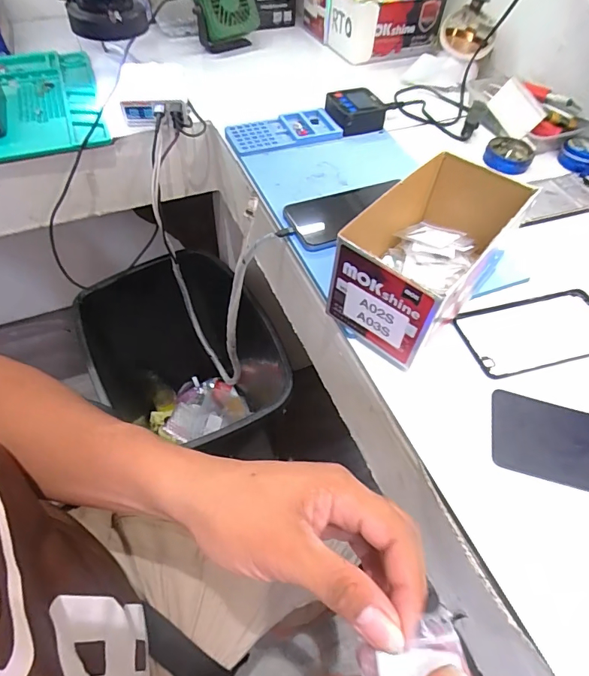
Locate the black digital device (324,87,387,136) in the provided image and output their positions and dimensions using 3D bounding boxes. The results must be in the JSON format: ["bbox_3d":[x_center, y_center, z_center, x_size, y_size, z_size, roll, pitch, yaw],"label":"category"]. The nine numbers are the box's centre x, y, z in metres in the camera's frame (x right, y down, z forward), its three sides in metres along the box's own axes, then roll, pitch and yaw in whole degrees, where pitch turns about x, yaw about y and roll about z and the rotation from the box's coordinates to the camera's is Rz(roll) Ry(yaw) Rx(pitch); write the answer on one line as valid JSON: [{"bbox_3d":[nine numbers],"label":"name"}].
[{"bbox_3d":[0.087,-0.321,0.609,0.077,0.039,0.068,-16,56,-14],"label":"black digital device"}]

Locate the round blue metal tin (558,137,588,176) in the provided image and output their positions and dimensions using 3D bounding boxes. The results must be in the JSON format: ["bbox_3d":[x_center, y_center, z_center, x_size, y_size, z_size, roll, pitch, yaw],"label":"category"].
[{"bbox_3d":[0.403,-0.253,0.591,0.062,0.032,0.066,1,54,-2],"label":"round blue metal tin"}]

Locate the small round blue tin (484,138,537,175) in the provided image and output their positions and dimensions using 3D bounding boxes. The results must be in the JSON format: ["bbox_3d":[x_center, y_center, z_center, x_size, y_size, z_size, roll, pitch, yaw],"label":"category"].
[{"bbox_3d":[0.298,-0.255,0.592,0.062,0.023,0.064,1,54,-2],"label":"small round blue tin"}]

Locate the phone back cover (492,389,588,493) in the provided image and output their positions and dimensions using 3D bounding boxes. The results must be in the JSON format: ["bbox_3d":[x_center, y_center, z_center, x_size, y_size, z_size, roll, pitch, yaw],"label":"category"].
[{"bbox_3d":[0.235,0.089,0.340,0.146,0.005,0.071,14,55,7],"label":"phone back cover"}]

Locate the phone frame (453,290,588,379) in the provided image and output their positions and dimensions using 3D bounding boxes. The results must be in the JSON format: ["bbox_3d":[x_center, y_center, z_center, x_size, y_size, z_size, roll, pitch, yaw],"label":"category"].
[{"bbox_3d":[0.240,-0.007,0.415,0.163,0.006,0.076,-12,56,-11],"label":"phone frame"}]

